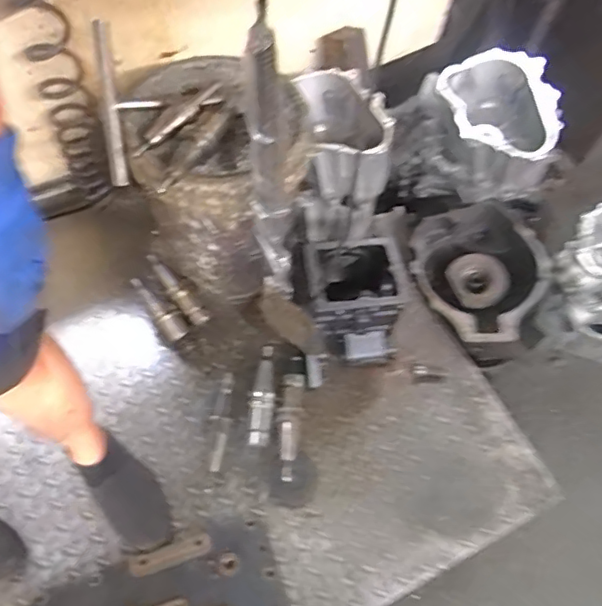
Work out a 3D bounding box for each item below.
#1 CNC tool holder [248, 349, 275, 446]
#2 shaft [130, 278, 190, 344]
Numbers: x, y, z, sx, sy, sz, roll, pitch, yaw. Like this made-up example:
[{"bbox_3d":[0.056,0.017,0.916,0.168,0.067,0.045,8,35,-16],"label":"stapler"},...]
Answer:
[{"bbox_3d":[-0.072,0.173,1.055,0.039,0.051,0.194,5,60,-1],"label":"CNC tool holder"},{"bbox_3d":[-0.288,0.016,1.146,0.046,0.044,0.180,-34,68,-20],"label":"shaft"}]

